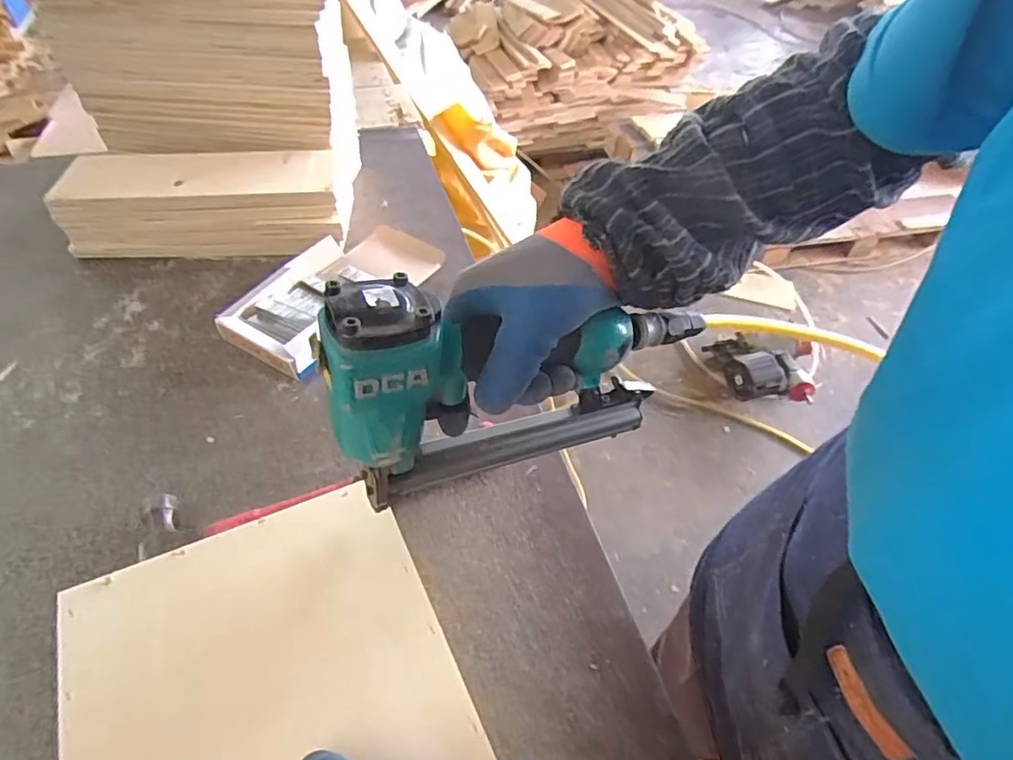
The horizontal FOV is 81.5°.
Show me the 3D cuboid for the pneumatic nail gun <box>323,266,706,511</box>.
[{"bbox_3d":[0.011,-0.012,0.382,0.247,0.155,0.053,-19,52,-20],"label":"pneumatic nail gun"}]

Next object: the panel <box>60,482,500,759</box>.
[{"bbox_3d":[-0.107,0.220,0.296,0.201,0.013,0.344,-19,52,-20],"label":"panel"}]

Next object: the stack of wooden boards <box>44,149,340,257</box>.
[{"bbox_3d":[-0.408,-0.246,0.812,0.352,0.093,0.128,-1,48,-5],"label":"stack of wooden boards"}]

